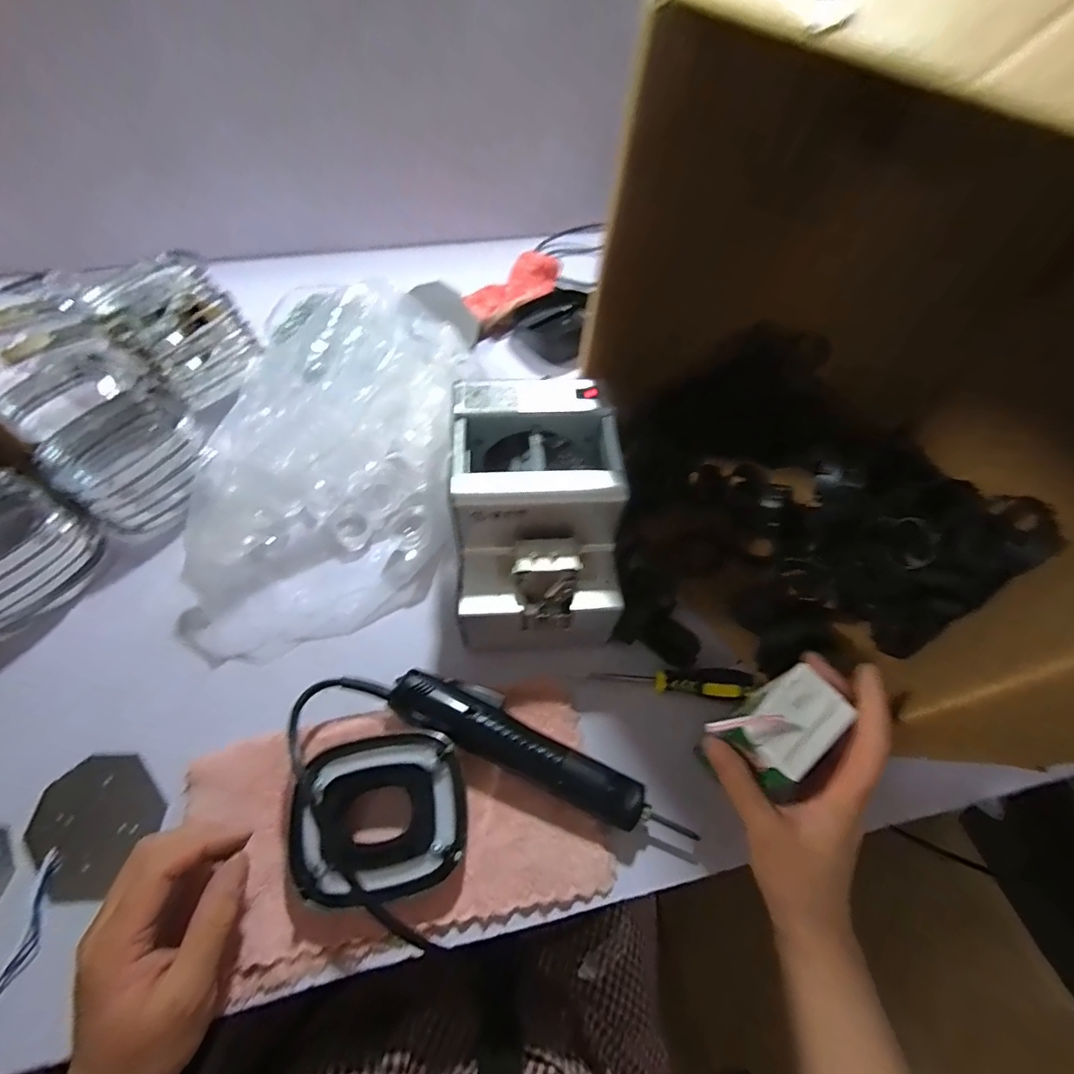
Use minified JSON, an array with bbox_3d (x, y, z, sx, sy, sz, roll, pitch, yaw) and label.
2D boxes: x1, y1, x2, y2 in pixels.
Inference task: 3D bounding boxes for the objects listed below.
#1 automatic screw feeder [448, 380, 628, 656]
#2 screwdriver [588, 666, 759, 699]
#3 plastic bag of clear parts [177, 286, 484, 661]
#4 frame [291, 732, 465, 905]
[{"bbox_3d":[-0.001,-0.016,0.416,0.123,0.143,0.177,-1,58,-2],"label":"automatic screw feeder"},{"bbox_3d":[0.114,0.119,0.412,0.131,0.023,0.024,5,58,2],"label":"screwdriver"},{"bbox_3d":[-0.200,-0.076,0.480,0.239,0.106,0.377,6,58,2],"label":"plastic bag of clear parts"},{"bbox_3d":[-0.109,0.194,0.343,0.110,0.028,0.094,-10,59,-8],"label":"frame"}]

